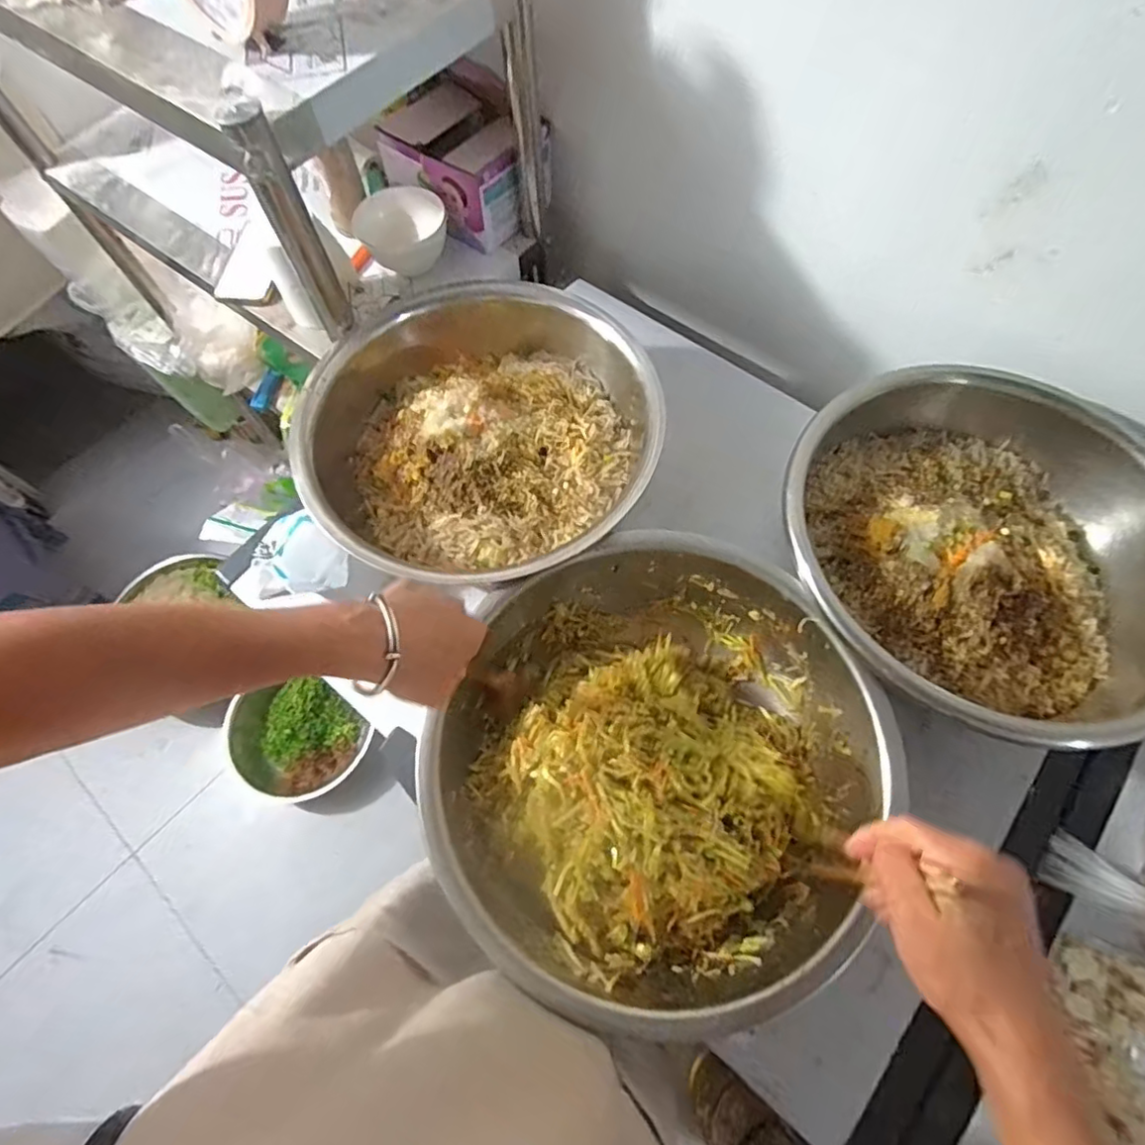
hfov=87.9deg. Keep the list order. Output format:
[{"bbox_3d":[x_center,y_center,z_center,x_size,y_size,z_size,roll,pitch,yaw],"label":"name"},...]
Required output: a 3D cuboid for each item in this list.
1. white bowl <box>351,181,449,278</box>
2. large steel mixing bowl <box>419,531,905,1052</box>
[{"bbox_3d":[-0.241,-0.485,0.835,0.122,0.061,0.115,-20,67,-7],"label":"white bowl"},{"bbox_3d":[0.067,0.161,0.538,0.368,0.108,0.354,-1,66,1],"label":"large steel mixing bowl"}]

